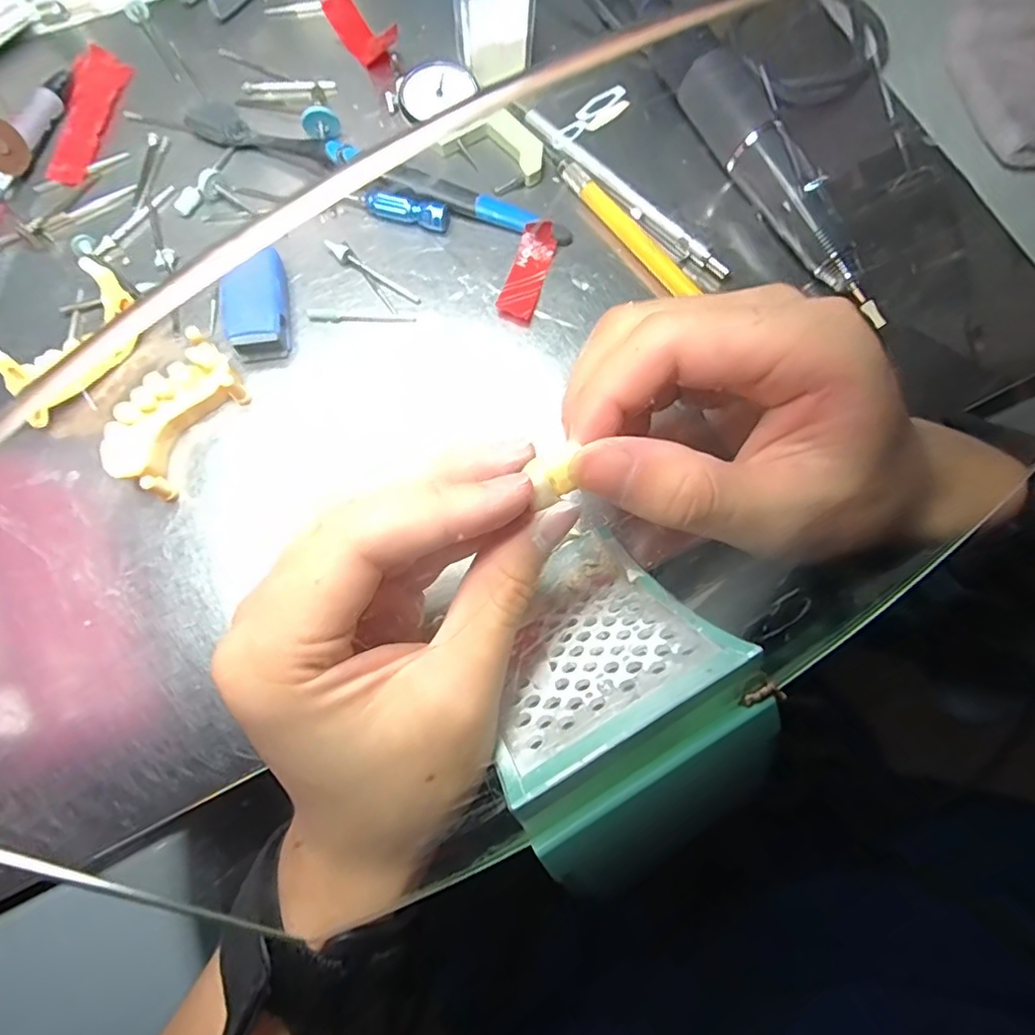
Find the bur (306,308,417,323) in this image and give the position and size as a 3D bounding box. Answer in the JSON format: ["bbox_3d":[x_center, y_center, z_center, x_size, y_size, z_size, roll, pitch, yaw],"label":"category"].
[{"bbox_3d":[-0.068,-0.086,0.245,0.046,0.004,0.006,5,75,1],"label":"bur"}]

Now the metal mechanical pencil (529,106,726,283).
[{"bbox_3d":[0.048,-0.147,0.259,0.118,0.005,0.010,44,79,10],"label":"metal mechanical pencil"}]

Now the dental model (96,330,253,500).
[{"bbox_3d":[-0.133,-0.040,0.224,0.030,0.020,0.060,29,77,7],"label":"dental model"}]

